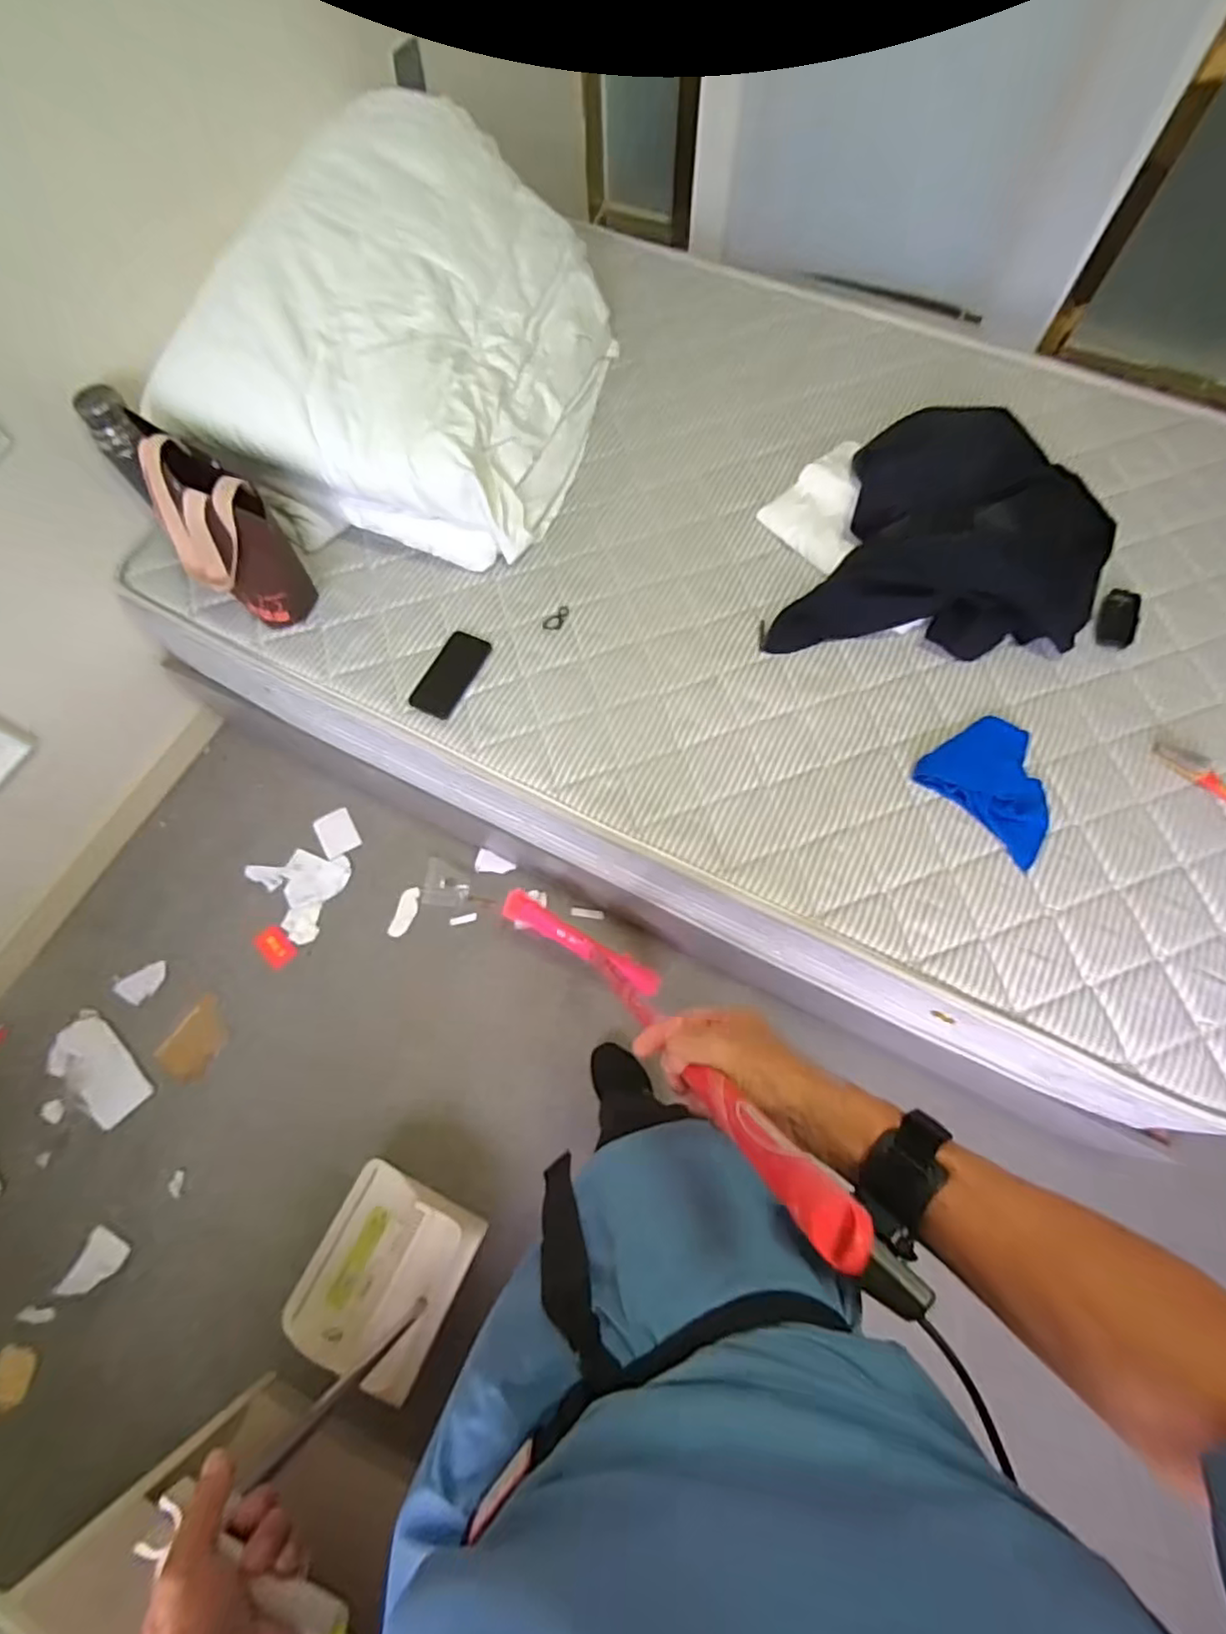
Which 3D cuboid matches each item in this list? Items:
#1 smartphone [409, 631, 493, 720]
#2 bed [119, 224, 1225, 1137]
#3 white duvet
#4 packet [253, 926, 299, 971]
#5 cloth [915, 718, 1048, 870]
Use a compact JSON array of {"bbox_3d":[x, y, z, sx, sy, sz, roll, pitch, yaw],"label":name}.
[{"bbox_3d":[-0.273,-0.242,1.110,0.078,0.009,0.160,24,70,10],"label":"smartphone"},{"bbox_3d":[0.265,-0.380,1.354,1.827,0.491,1.219,27,72,11],"label":"bed"},{"bbox_3d":[-0.334,-0.843,1.163,0.549,0.349,0.696,13,70,6],"label":"white duvet"},{"bbox_3d":[-0.698,0.269,1.363,0.060,0.014,0.081,-41,72,-15],"label":"packet"},{"bbox_3d":[0.595,-0.046,1.010,0.165,0.022,0.211,-33,71,-12],"label":"cloth"}]

